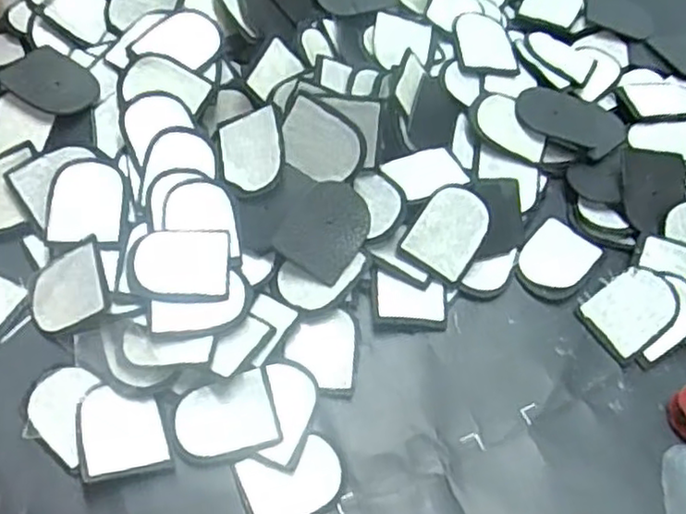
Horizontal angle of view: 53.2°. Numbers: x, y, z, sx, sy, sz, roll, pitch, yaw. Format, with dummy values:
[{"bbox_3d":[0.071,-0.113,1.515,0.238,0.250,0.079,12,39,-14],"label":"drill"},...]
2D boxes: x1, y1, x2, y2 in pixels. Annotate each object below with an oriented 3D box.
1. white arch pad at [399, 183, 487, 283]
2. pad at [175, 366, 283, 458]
[{"bbox_3d":[0.039,-0.010,0.250,0.025,0.004,0.033,33,90,-8],"label":"white arch pad"},{"bbox_3d":[-0.038,0.052,0.221,0.031,0.004,0.024,-16,63,-13],"label":"pad"}]

